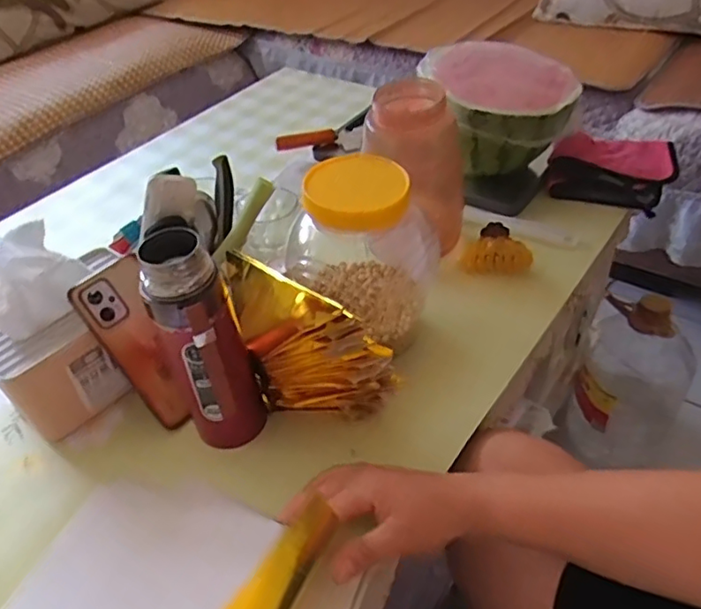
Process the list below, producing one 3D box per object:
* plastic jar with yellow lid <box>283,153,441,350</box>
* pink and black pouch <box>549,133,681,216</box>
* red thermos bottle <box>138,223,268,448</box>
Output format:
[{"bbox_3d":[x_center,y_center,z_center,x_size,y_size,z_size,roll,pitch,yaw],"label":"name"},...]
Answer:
[{"bbox_3d":[0.015,-0.059,0.589,0.119,0.165,0.116,-3,43,3],"label":"plastic jar with yellow lid"},{"bbox_3d":[0.379,-0.200,0.856,0.164,0.042,0.156,20,48,25],"label":"pink and black pouch"},{"bbox_3d":[-0.119,0.044,0.502,0.069,0.218,0.061,-16,44,-12],"label":"red thermos bottle"}]

